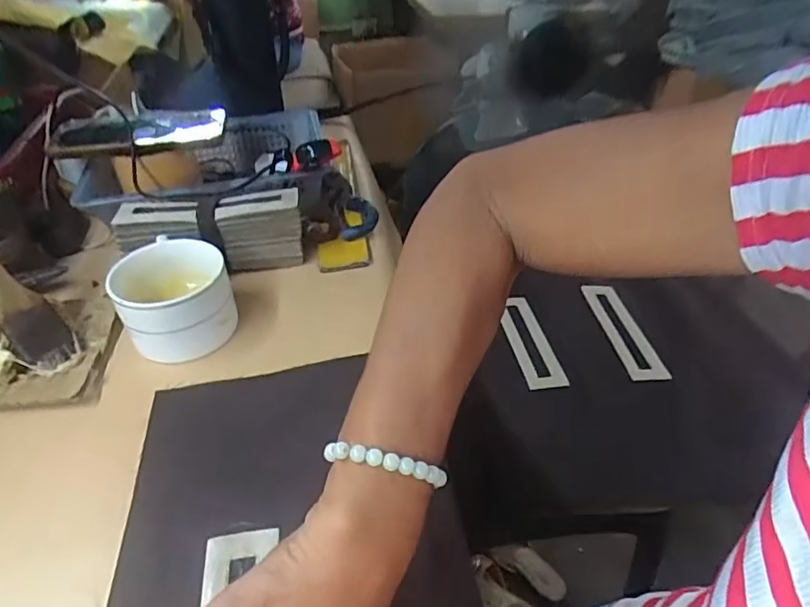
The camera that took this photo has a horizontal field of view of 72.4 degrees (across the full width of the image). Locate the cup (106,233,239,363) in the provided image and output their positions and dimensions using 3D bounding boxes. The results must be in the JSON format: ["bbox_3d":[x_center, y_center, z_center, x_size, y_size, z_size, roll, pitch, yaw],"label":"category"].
[{"bbox_3d":[-0.183,-0.005,0.444,0.082,0.055,0.089,-1,40,1],"label":"cup"}]

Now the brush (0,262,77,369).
[{"bbox_3d":[-0.298,-0.030,0.395,0.012,0.169,0.038,-3,29,46],"label":"brush"}]

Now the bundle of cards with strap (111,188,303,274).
[{"bbox_3d":[-0.174,-0.066,0.510,0.160,0.059,0.052,-7,40,-6],"label":"bundle of cards with strap"}]

